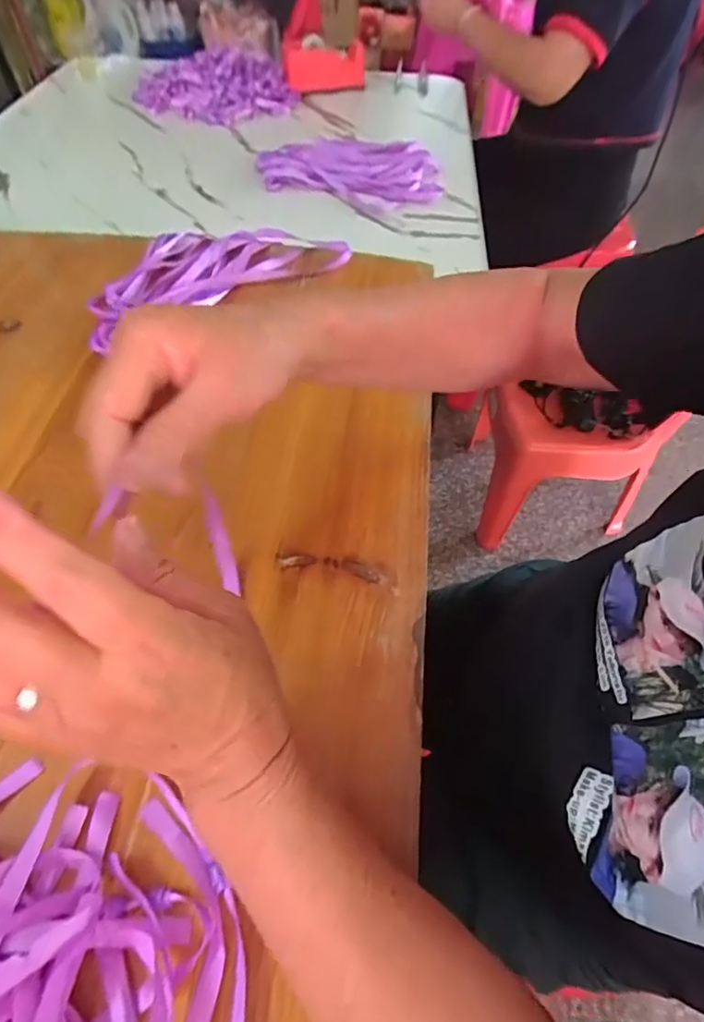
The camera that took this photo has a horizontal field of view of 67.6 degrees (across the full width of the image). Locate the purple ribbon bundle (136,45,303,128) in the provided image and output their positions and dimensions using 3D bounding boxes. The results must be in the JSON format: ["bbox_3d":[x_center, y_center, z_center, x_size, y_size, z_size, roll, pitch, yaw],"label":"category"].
[{"bbox_3d":[-0.247,-0.761,0.928,0.255,0.063,0.217,-17,56,-12],"label":"purple ribbon bundle"}]

